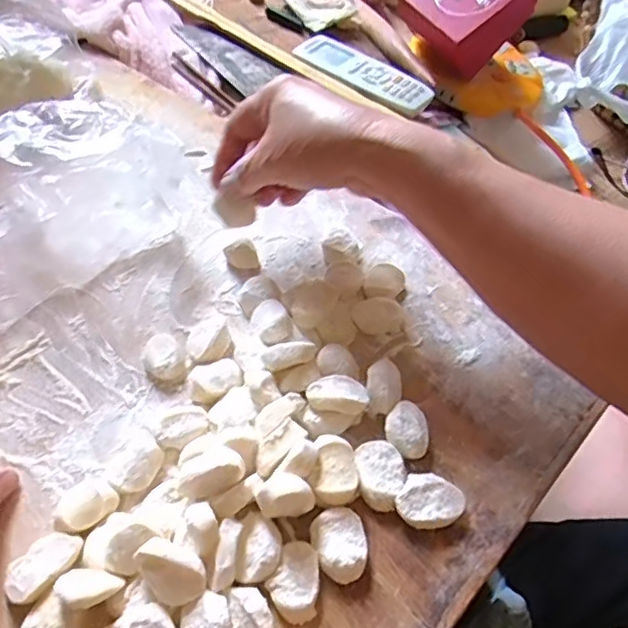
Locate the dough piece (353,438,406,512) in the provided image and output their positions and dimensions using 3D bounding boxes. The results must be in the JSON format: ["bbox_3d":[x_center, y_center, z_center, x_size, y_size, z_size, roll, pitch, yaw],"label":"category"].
[{"bbox_3d":[0.035,0.085,0.314,0.024,0.011,0.036,-5,59,-8],"label":"dough piece"}]

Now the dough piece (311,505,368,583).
[{"bbox_3d":[0.013,0.113,0.291,0.025,0.012,0.033,-11,60,-11],"label":"dough piece"}]

